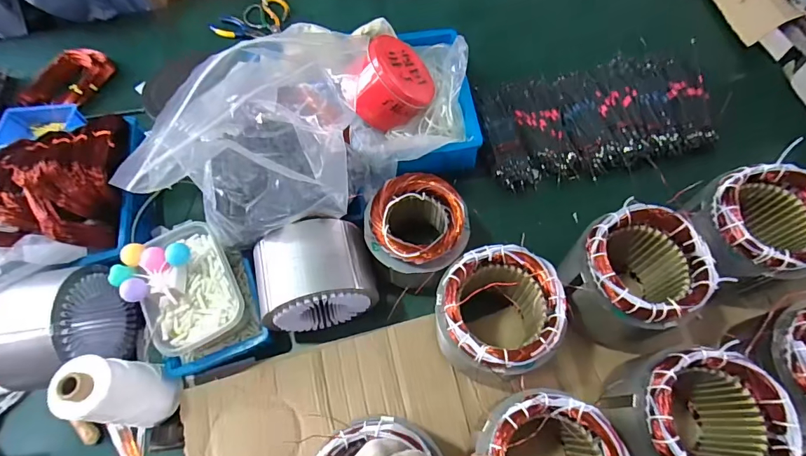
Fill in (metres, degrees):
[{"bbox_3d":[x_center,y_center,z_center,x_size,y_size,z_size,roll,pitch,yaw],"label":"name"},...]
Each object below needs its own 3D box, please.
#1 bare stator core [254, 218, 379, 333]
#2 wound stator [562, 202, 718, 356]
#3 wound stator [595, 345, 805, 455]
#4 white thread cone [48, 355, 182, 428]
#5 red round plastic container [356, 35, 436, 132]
[{"bbox_3d":[-0.117,0.071,0.590,0.149,0.148,0.113,-13,64,-3],"label":"bare stator core"},{"bbox_3d":[0.298,0.069,0.563,0.131,0.155,0.139,-1,64,3],"label":"wound stator"},{"bbox_3d":[0.327,0.228,0.494,0.132,0.174,0.143,-1,64,3],"label":"wound stator"},{"bbox_3d":[-0.349,0.205,0.524,0.067,0.151,0.078,13,65,10],"label":"white thread cone"},{"bbox_3d":[-0.020,-0.244,0.701,0.130,0.078,0.142,20,58,-36],"label":"red round plastic container"}]

